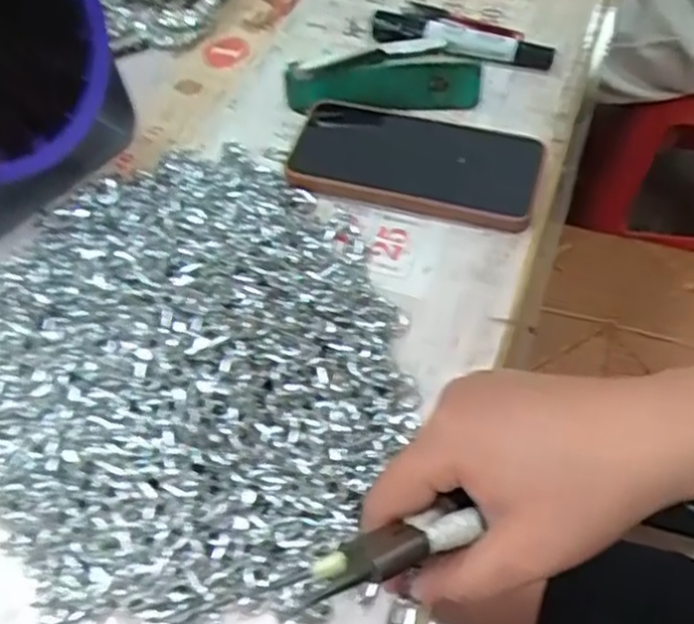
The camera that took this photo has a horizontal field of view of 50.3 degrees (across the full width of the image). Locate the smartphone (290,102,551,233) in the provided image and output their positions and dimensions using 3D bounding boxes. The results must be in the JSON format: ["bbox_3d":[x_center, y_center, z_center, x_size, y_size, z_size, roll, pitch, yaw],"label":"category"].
[{"bbox_3d":[0.041,-0.101,0.479,0.162,0.015,0.089,12,54,11],"label":"smartphone"}]

